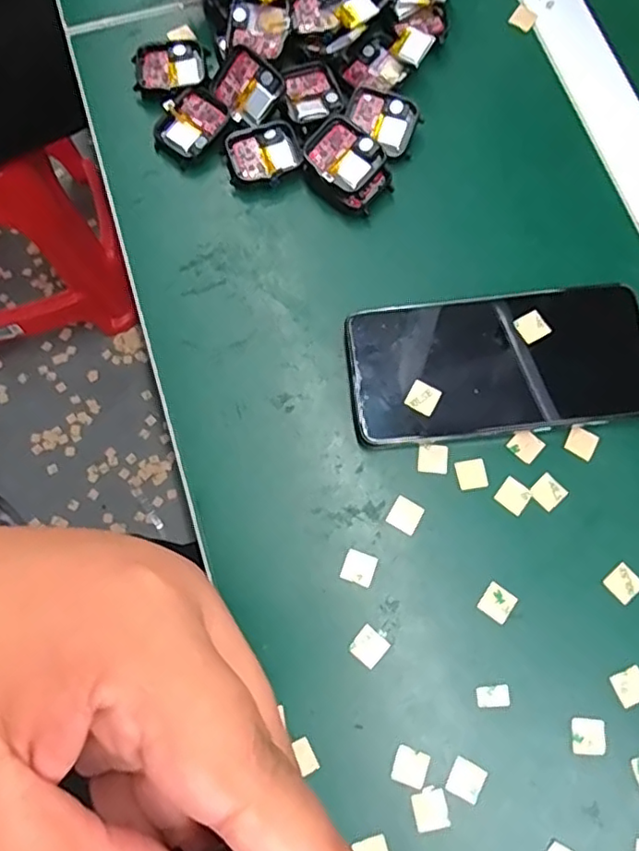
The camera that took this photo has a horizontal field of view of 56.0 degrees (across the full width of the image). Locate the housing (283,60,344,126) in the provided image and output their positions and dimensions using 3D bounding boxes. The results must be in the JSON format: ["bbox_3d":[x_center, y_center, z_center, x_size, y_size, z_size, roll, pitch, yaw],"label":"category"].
[{"bbox_3d":[-0.006,-0.208,0.375,0.034,0.006,0.038,-21,76,-6],"label":"housing"}]

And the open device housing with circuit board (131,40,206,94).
[{"bbox_3d":[-0.095,-0.225,0.380,0.045,0.010,0.040,-9,75,-3],"label":"open device housing with circuit board"}]

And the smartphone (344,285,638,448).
[{"bbox_3d":[0.098,-0.033,0.331,0.160,0.016,0.076,-7,75,-2],"label":"smartphone"}]

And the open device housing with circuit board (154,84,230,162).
[{"bbox_3d":[-0.078,-0.184,0.366,0.035,0.009,0.046,44,79,10],"label":"open device housing with circuit board"}]

